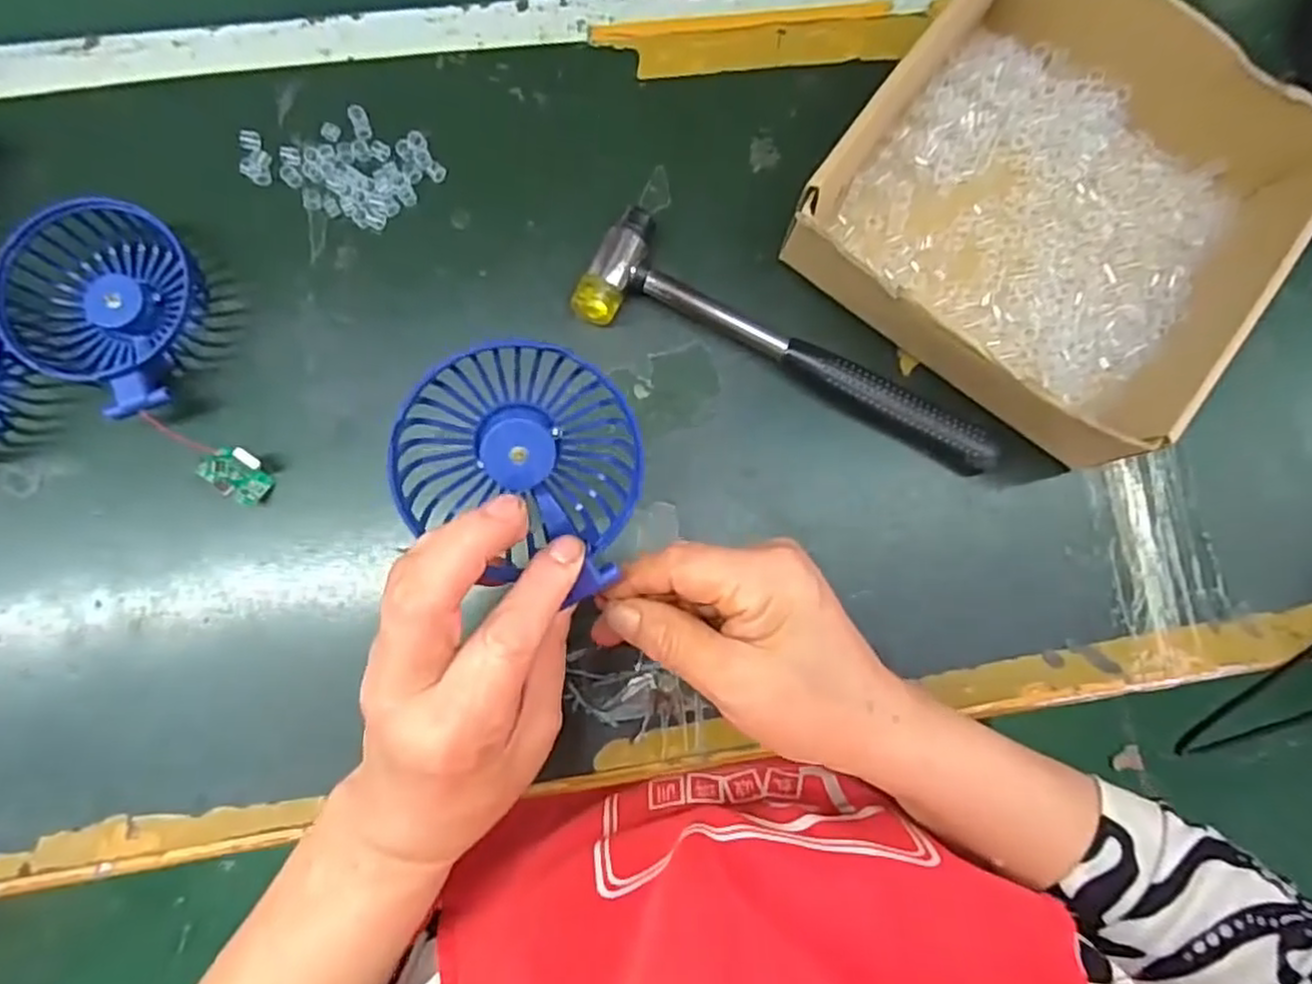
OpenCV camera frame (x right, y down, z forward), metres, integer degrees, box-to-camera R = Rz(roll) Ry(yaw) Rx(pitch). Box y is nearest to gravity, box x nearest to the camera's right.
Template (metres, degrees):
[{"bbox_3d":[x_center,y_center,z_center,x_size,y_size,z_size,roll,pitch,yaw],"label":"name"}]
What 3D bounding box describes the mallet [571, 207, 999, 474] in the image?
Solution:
[{"bbox_3d":[0.075,-0.079,0.380,0.230,0.022,0.058,22,82,-1],"label":"mallet"}]

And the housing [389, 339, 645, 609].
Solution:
[{"bbox_3d":[-0.050,-0.010,0.272,0.090,0.030,0.087,5,103,-13],"label":"housing"}]

